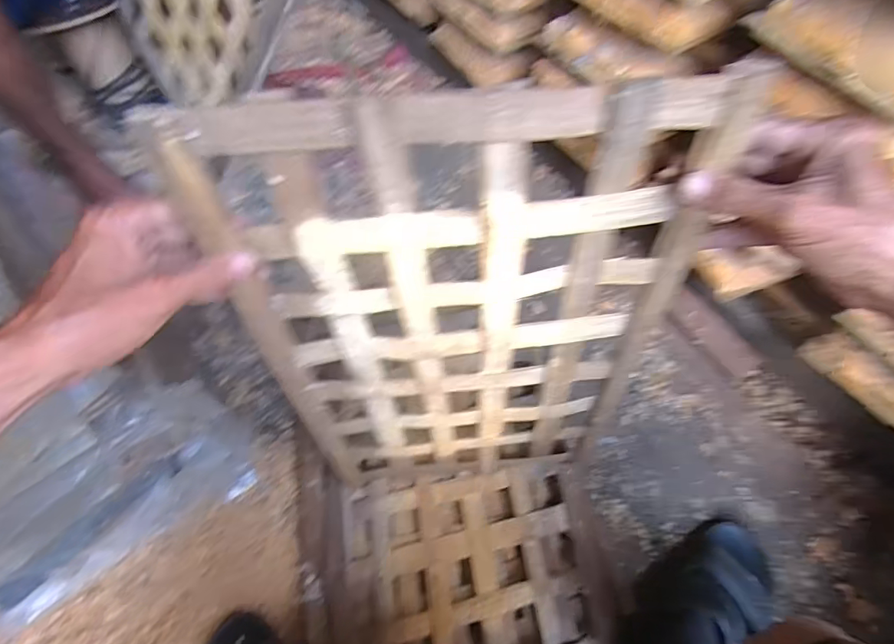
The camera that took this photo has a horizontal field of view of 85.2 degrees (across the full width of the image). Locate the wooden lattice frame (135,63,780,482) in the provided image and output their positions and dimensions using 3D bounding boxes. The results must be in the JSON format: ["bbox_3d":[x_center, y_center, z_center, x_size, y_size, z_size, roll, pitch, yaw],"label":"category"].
[{"bbox_3d":[0.013,0.036,0.458,0.329,0.514,0.014,-4,51,-1],"label":"wooden lattice frame"}]

